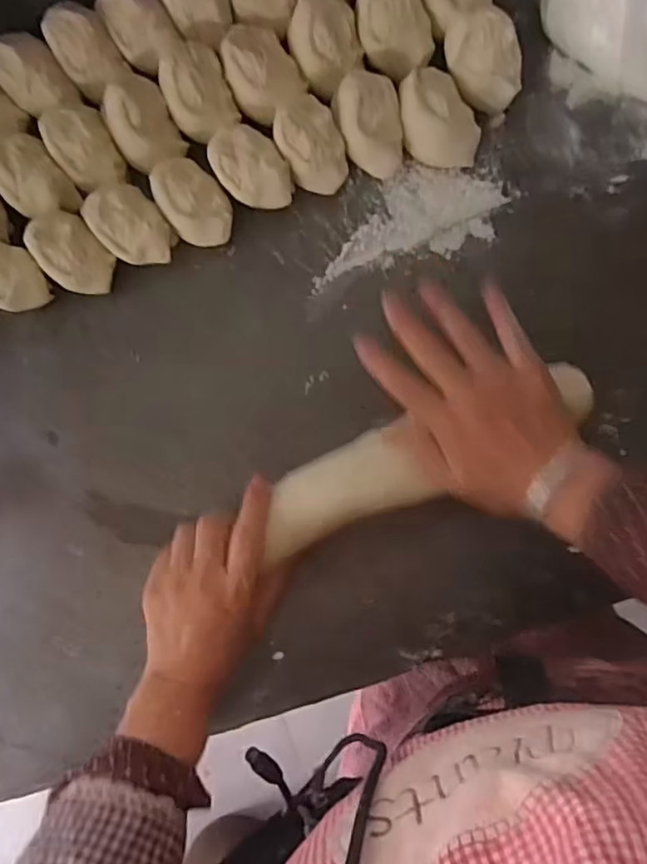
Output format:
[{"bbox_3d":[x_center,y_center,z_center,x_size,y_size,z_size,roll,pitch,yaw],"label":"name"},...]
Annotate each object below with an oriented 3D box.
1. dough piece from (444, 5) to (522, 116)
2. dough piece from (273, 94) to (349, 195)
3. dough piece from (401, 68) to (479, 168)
[{"bbox_3d":[0.121,-0.277,0.454,0.050,0.054,0.063,-9,91,6],"label":"dough piece"},{"bbox_3d":[-0.008,-0.218,0.462,0.045,0.043,0.058,-27,89,6],"label":"dough piece"},{"bbox_3d":[0.089,-0.239,0.466,0.055,0.043,0.068,-7,91,6],"label":"dough piece"}]

